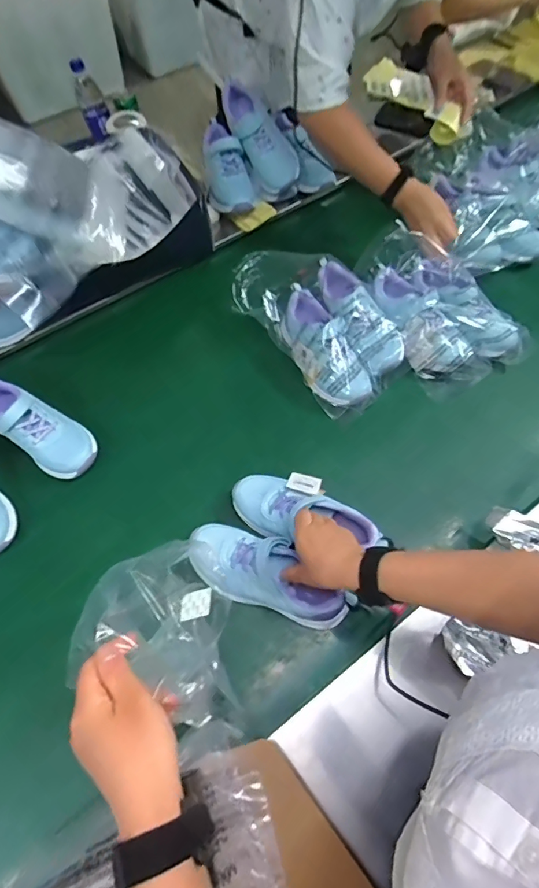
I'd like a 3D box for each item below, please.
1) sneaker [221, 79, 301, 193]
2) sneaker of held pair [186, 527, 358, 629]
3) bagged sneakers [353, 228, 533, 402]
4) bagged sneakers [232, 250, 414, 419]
[{"bbox_3d":[-0.022,-0.658,0.992,0.082,0.071,0.247,-31,88,-14],"label":"sneaker"},{"bbox_3d":[-0.004,0.181,0.638,0.226,0.072,0.088,25,65,14],"label":"sneaker of held pair"},{"bbox_3d":[0.301,-0.260,0.849,0.187,0.128,0.318,-28,64,-13],"label":"bagged sneakers"},{"bbox_3d":[0.095,-0.236,0.847,0.203,0.084,0.351,-35,66,-15],"label":"bagged sneakers"}]

